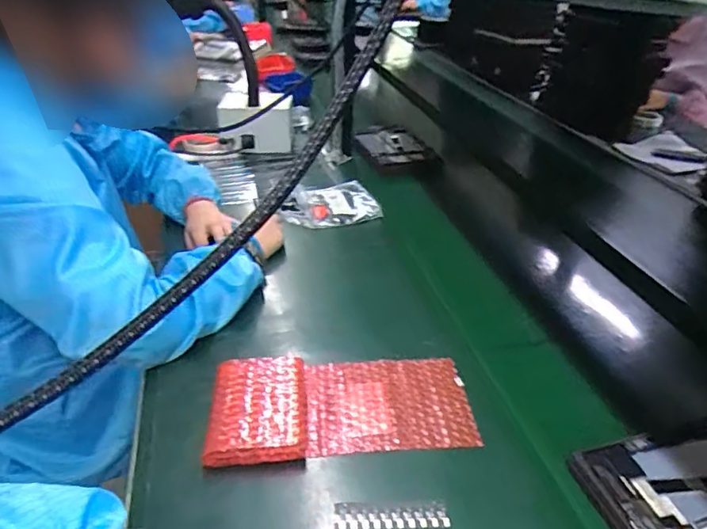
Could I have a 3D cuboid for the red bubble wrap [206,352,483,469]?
[{"bbox_3d":[-0.012,0.143,0.538,0.267,0.042,0.123,-7,33,-4],"label":"red bubble wrap"}]

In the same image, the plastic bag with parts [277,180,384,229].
[{"bbox_3d":[-0.049,-0.108,0.914,0.172,0.034,0.132,-7,34,-15],"label":"plastic bag with parts"}]

